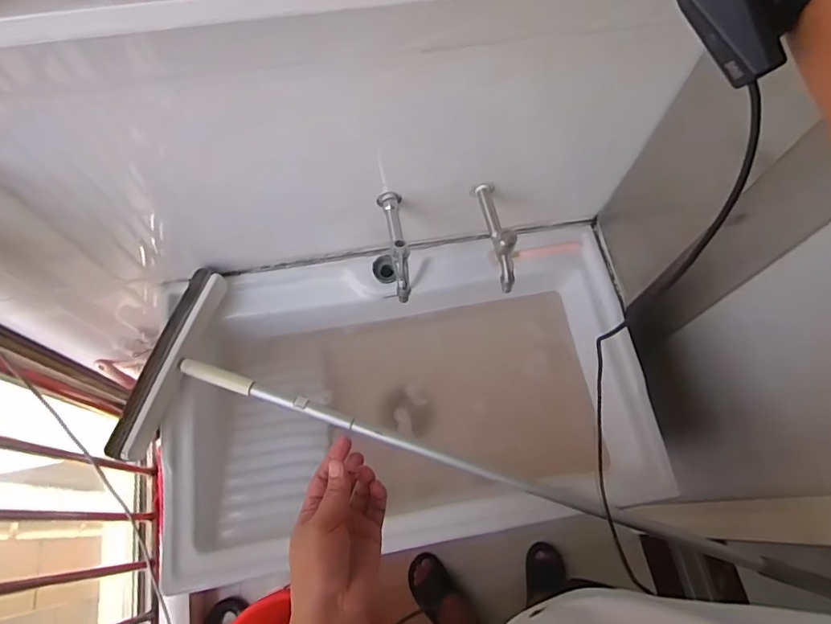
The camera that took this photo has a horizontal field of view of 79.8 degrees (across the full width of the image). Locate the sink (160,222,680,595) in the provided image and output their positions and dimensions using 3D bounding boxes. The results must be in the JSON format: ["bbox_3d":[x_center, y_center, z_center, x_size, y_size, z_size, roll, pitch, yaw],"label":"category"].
[{"bbox_3d":[-0.026,0.153,0.923,0.815,0.203,0.496,-9,68,-6],"label":"sink"}]

